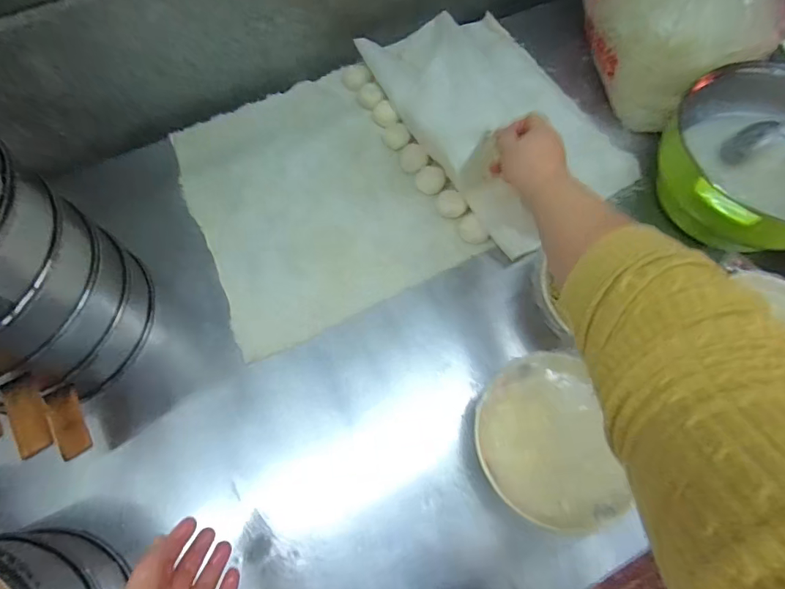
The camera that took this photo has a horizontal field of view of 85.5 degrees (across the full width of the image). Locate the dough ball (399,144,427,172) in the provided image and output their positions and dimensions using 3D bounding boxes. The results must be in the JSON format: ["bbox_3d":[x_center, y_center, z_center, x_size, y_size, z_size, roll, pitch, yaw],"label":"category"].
[{"bbox_3d":[0.032,-0.207,0.645,0.039,0.018,0.044,3,68,1],"label":"dough ball"}]

